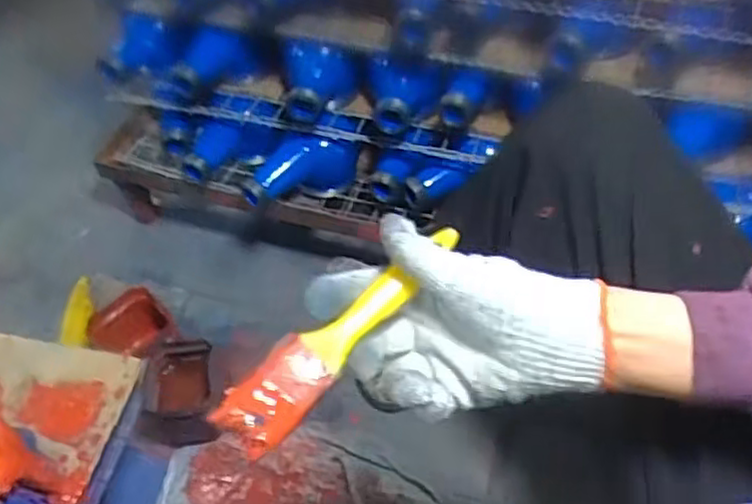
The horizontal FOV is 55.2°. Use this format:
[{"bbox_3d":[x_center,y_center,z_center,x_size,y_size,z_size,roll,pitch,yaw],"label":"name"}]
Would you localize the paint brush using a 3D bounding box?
[{"bbox_3d":[-0.017,0.045,0.415,0.170,0.018,0.037,-41,60,-18],"label":"paint brush"}]

